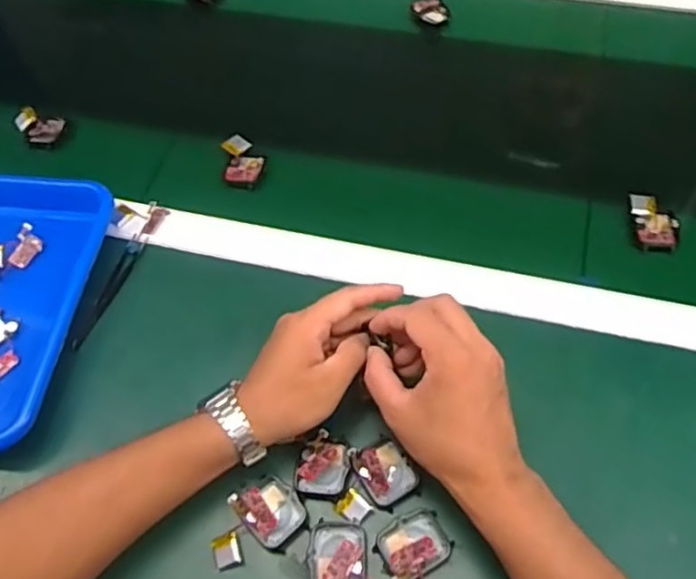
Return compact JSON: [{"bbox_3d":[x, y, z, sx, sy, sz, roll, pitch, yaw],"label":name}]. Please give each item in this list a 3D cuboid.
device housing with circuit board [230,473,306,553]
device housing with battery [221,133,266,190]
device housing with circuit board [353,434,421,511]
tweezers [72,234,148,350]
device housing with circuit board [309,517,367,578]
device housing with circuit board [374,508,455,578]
[{"bbox_3d":[-0.054,0.153,0.451,0.047,0.014,0.038,39,68,24],"label":"device housing with circuit board"},{"bbox_3d":[-0.101,-0.127,0.628,0.038,0.016,0.058,-5,58,0],"label":"device housing with battery"},{"bbox_3d":[0.028,0.127,0.457,0.037,0.016,0.043,-33,62,-16],"label":"device housing with circuit board"},{"bbox_3d":[-0.205,0.001,0.563,0.014,0.009,0.117,13,60,11],"label":"tweezers"},{"bbox_3d":[-0.007,0.181,0.432,0.038,0.010,0.050,-1,58,2],"label":"device housing with circuit board"},{"bbox_3d":[0.044,0.172,0.434,0.048,0.012,0.040,-27,61,-13],"label":"device housing with circuit board"}]

